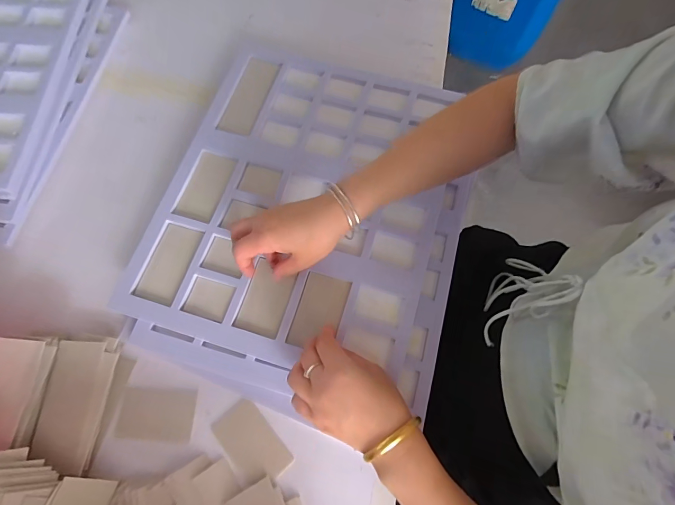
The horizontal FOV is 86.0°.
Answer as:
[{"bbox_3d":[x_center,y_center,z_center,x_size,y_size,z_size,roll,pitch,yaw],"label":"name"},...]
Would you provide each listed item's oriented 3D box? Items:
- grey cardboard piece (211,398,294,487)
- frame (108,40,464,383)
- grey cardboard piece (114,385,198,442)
[{"bbox_3d":[-0.097,0.215,0.406,0.054,0.004,0.088,-39,75,-12],"label":"grey cardboard piece"},{"bbox_3d":[-0.046,-0.079,0.476,0.352,0.022,0.419,16,71,4],"label":"frame"},{"bbox_3d":[-0.213,0.189,0.426,0.087,0.005,0.055,3,71,1],"label":"grey cardboard piece"}]

